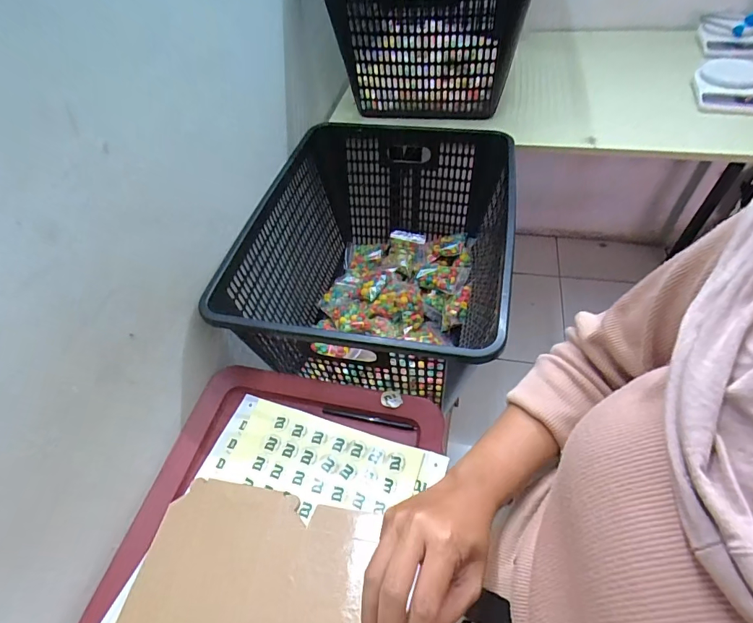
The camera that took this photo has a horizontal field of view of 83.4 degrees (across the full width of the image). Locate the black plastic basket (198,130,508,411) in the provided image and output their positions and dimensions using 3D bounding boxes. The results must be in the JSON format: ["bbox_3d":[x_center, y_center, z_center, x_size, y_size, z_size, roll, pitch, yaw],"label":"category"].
[{"bbox_3d":[0.022,-0.093,0.829,0.407,0.311,0.580,6,52,11],"label":"black plastic basket"}]

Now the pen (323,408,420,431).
[{"bbox_3d":[-0.011,0.156,0.615,0.137,0.008,0.011,8,52,13],"label":"pen"}]

